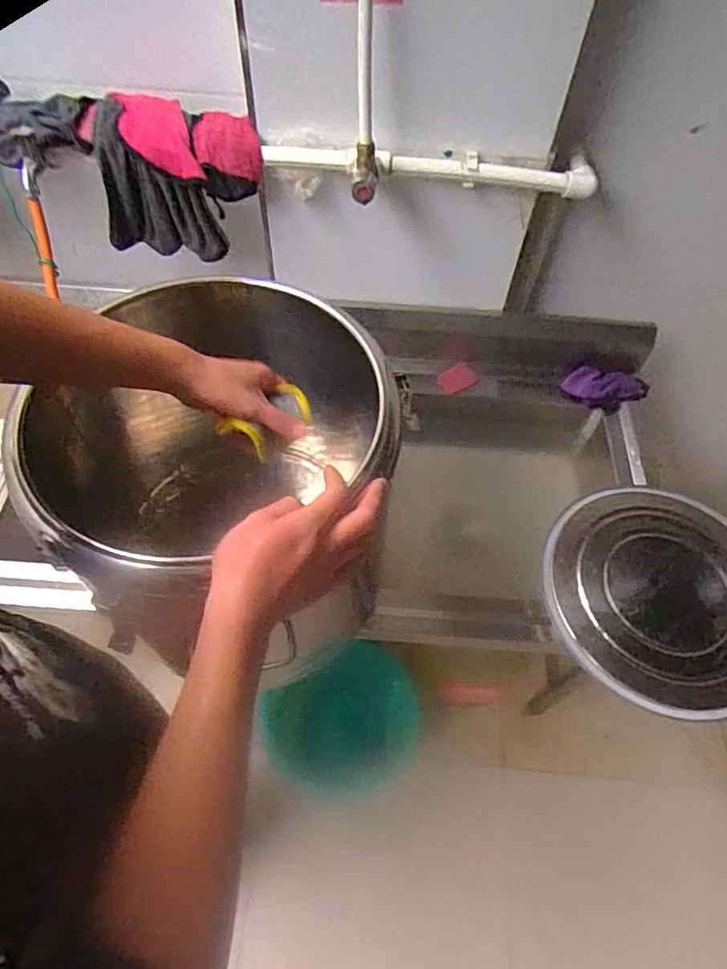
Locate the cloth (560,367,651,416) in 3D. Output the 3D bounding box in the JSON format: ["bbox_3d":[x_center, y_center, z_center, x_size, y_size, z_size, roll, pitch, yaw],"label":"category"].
[{"bbox_3d":[0.473,-0.186,1.137,0.155,0.080,0.028,18,21,4],"label":"cloth"}]

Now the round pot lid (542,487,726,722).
[{"bbox_3d":[0.463,0.162,0.886,0.354,0.051,0.338,1,59,-2],"label":"round pot lid"}]

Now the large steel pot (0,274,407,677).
[{"bbox_3d":[-0.153,0.007,0.727,0.349,0.406,0.383,1,54,-1],"label":"large steel pot"}]

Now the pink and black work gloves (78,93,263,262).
[{"bbox_3d":[-0.275,-0.458,0.879,0.249,0.195,0.103,12,59,4],"label":"pink and black work gloves"}]

